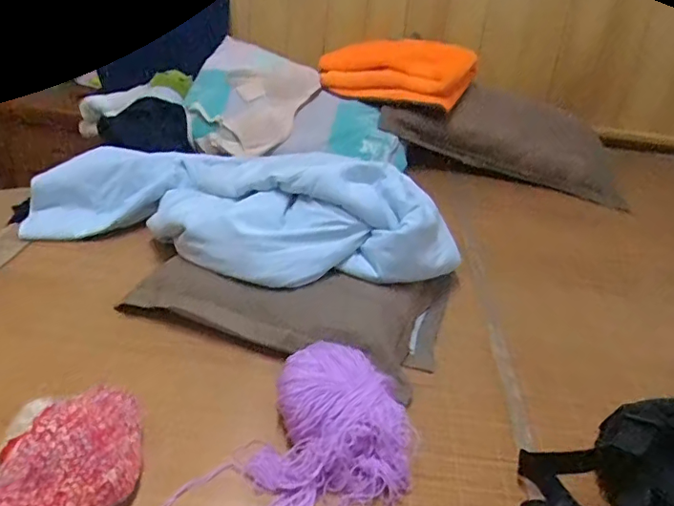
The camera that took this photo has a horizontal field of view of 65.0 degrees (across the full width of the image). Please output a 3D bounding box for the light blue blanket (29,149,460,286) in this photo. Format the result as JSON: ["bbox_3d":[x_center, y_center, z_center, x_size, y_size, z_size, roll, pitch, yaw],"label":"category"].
[{"bbox_3d":[-0.199,-0.108,0.962,0.792,0.179,0.303,17,34,16],"label":"light blue blanket"}]

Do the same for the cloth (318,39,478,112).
[{"bbox_3d":[0.153,-0.496,1.451,0.489,0.157,0.041,17,31,39],"label":"cloth"}]

